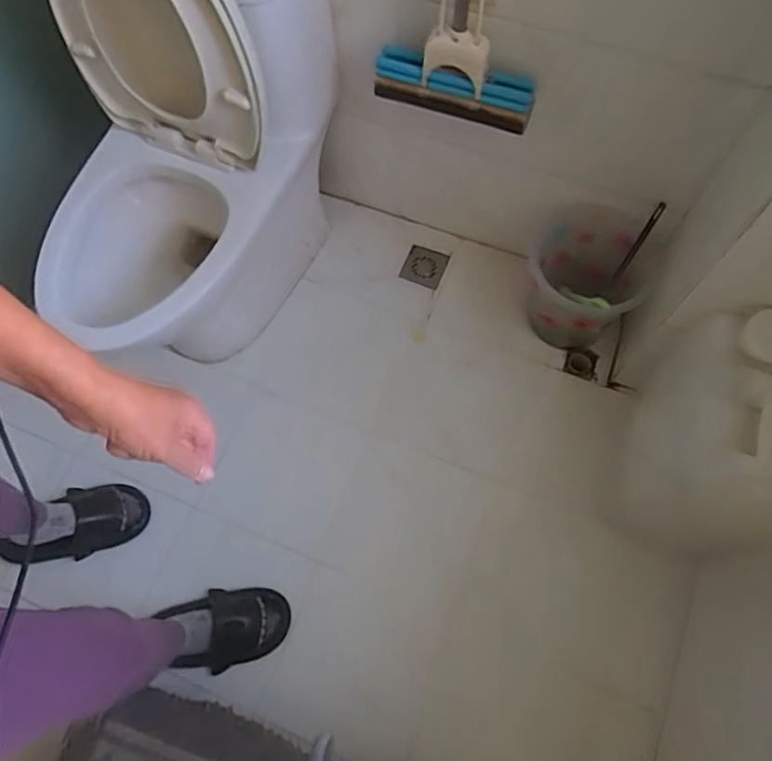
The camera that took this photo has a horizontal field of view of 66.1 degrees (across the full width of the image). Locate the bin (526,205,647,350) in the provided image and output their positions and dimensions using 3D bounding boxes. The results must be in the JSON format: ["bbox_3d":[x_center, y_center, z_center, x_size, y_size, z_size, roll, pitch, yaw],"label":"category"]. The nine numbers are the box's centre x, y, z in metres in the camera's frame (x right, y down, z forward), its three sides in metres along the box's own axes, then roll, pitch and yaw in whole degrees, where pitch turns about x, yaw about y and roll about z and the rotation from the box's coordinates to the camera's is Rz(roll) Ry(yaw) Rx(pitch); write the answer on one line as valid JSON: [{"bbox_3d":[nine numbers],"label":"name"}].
[{"bbox_3d":[0.418,-0.211,1.256,0.218,0.218,0.235,9,70,5],"label":"bin"}]

